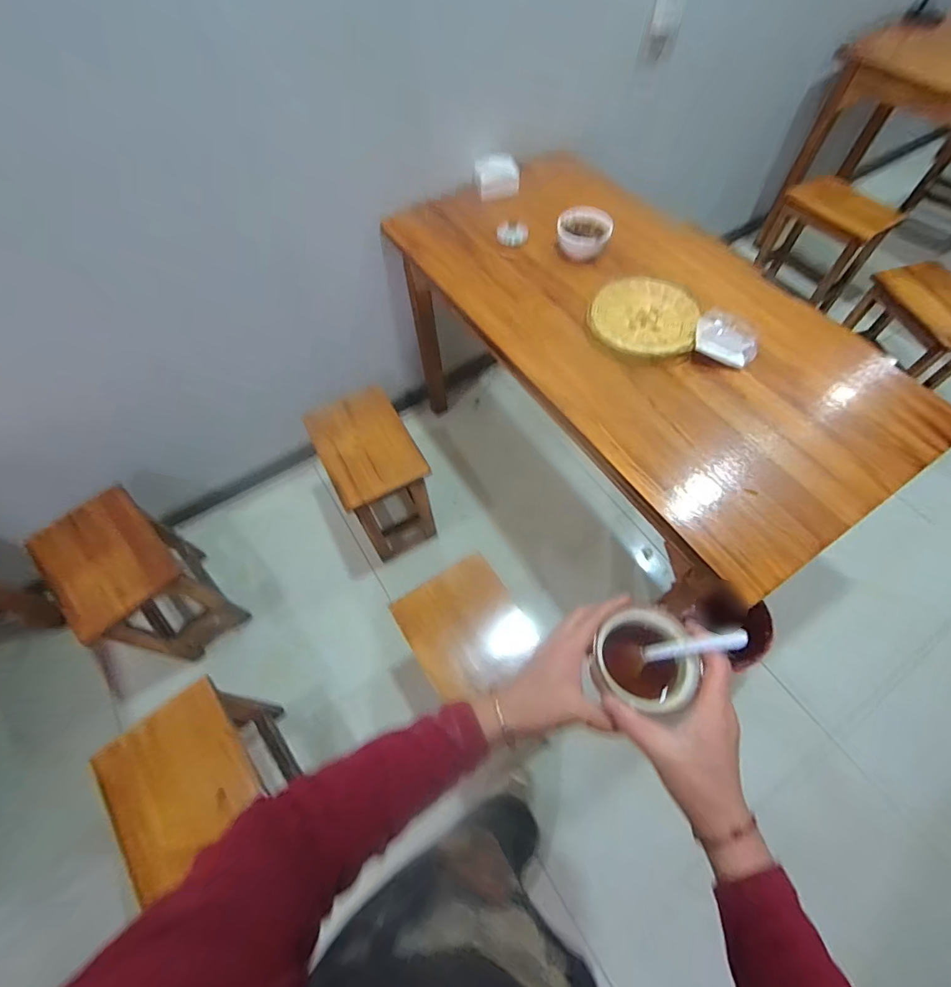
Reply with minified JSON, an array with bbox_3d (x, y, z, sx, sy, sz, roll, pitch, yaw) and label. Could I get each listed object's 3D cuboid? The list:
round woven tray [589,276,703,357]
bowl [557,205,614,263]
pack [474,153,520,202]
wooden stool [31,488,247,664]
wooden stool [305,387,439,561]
[{"bbox_3d":[0.353,-0.372,0.960,0.210,0.015,0.215,-1,61,2],"label":"round woven tray"},{"bbox_3d":[0.251,-0.599,1.066,0.117,0.073,0.117,-1,61,2],"label":"bowl"},{"bbox_3d":[0.056,-0.822,1.195,0.117,0.068,0.111,-2,61,1],"label":"pack"},{"bbox_3d":[-0.872,0.251,1.245,0.350,0.438,0.263,37,69,20],"label":"wooden stool"},{"bbox_3d":[-0.282,-0.035,1.377,0.234,0.428,0.298,-26,63,-12],"label":"wooden stool"}]

